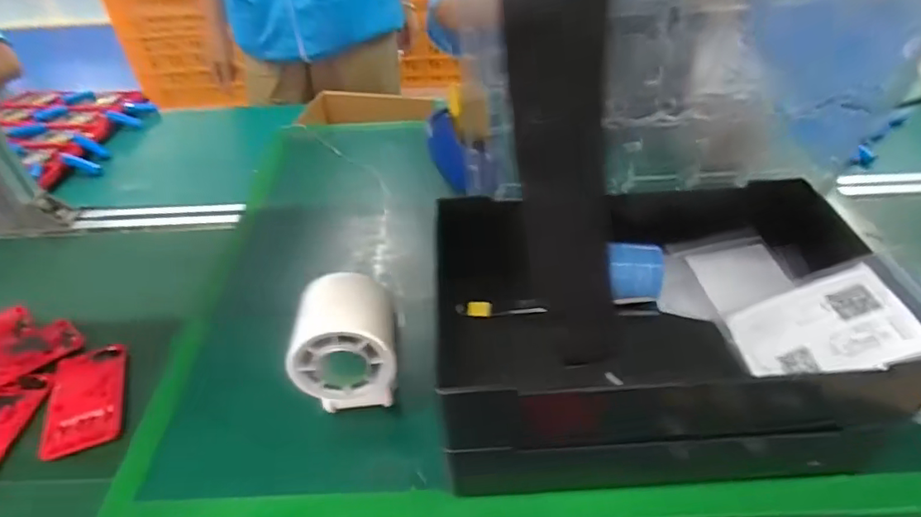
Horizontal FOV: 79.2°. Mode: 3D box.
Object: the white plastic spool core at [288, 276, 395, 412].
[{"bbox_3d":[-0.071,0.061,0.366,0.063,0.093,0.068,-4,41,-1],"label":"white plastic spool core"}]

